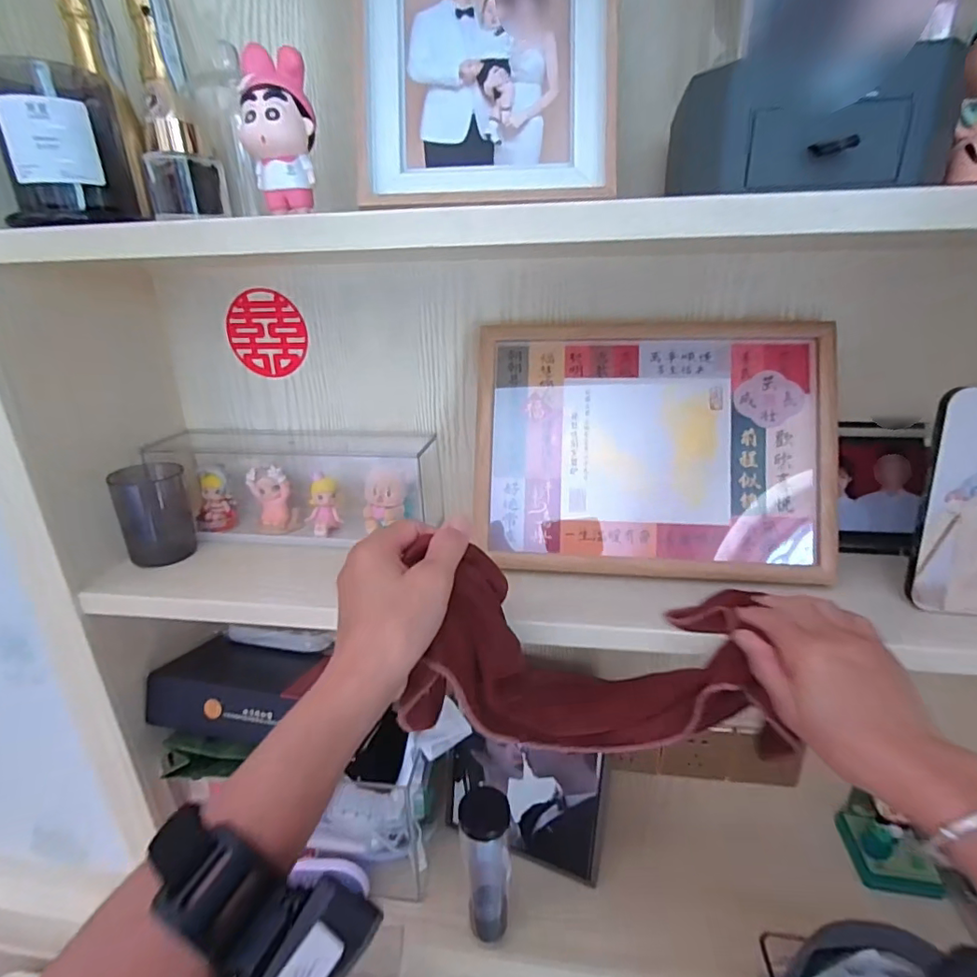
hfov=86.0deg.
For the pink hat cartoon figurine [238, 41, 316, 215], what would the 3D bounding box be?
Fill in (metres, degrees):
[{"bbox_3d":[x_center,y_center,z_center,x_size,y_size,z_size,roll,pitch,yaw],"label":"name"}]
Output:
[{"bbox_3d":[-0.147,-0.252,0.369,0.050,0.098,0.047,-6,22,-12],"label":"pink hat cartoon figurine"}]

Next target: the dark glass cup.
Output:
[{"bbox_3d":[-0.344,0.024,0.539,0.061,0.093,0.061,-1,21,0],"label":"dark glass cup"}]

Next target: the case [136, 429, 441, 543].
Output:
[{"bbox_3d":[-0.209,-0.001,0.581,0.295,0.104,0.074,2,22,8],"label":"case"}]

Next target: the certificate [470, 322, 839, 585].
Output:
[{"bbox_3d":[0.147,-0.039,0.485,0.310,0.228,0.021,2,-3,7],"label":"certificate"}]

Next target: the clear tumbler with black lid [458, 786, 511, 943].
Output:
[{"bbox_3d":[-0.001,0.392,0.545,0.047,0.163,0.043,-6,22,-12],"label":"clear tumbler with black lid"}]

